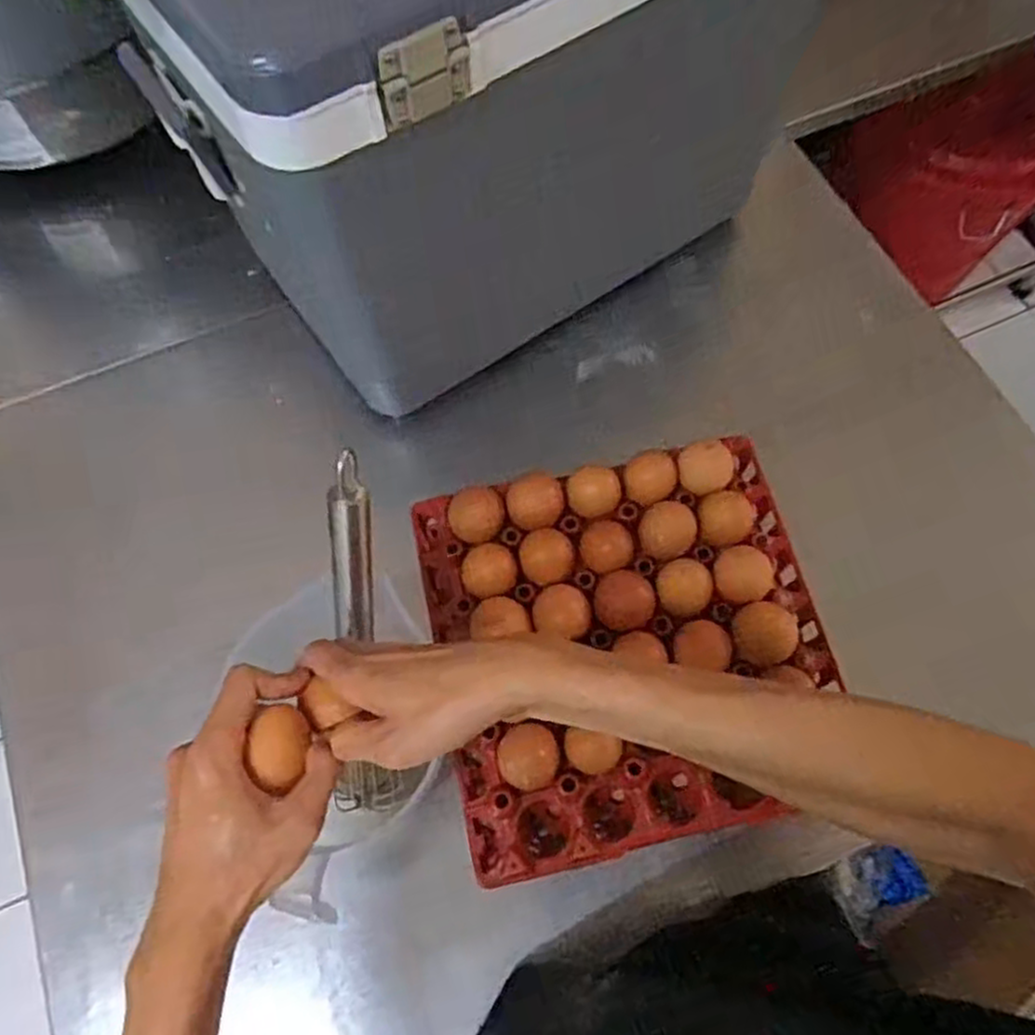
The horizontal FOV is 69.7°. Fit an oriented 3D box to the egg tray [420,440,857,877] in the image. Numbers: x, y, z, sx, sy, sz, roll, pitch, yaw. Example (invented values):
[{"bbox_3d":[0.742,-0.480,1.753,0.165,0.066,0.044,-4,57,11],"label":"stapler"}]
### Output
[{"bbox_3d":[0.084,0.091,0.552,0.285,0.060,0.275,-12,68,-3],"label":"egg tray"}]

